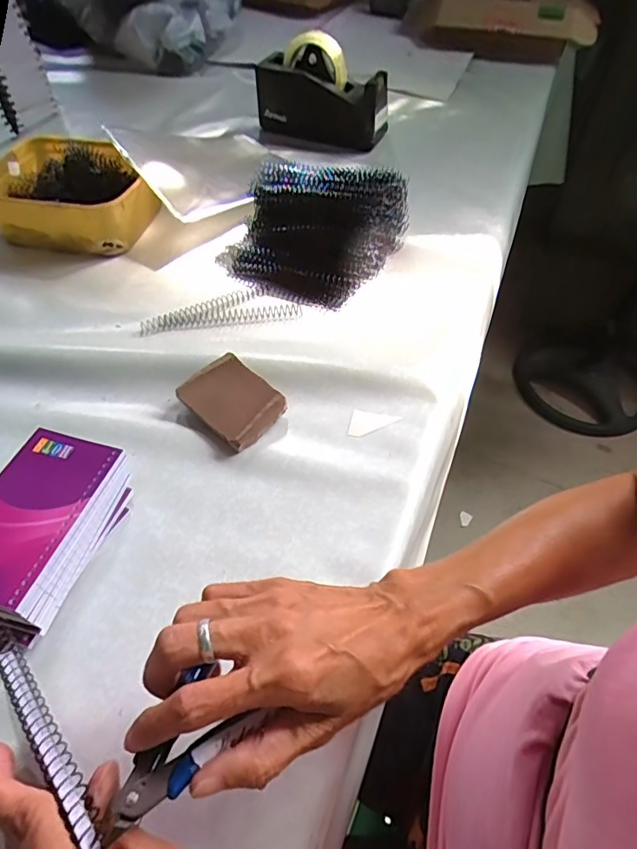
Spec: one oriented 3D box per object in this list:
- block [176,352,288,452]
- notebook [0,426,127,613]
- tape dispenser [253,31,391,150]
[{"bbox_3d":[-0.078,-0.022,0.458,0.084,0.027,0.066,35,61,26],"label":"block"},{"bbox_3d":[-0.210,0.059,0.358,0.078,0.007,0.129,14,54,11],"label":"notebook"},{"bbox_3d":[0.005,-0.514,0.760,0.202,0.127,0.060,21,55,17],"label":"tape dispenser"}]

